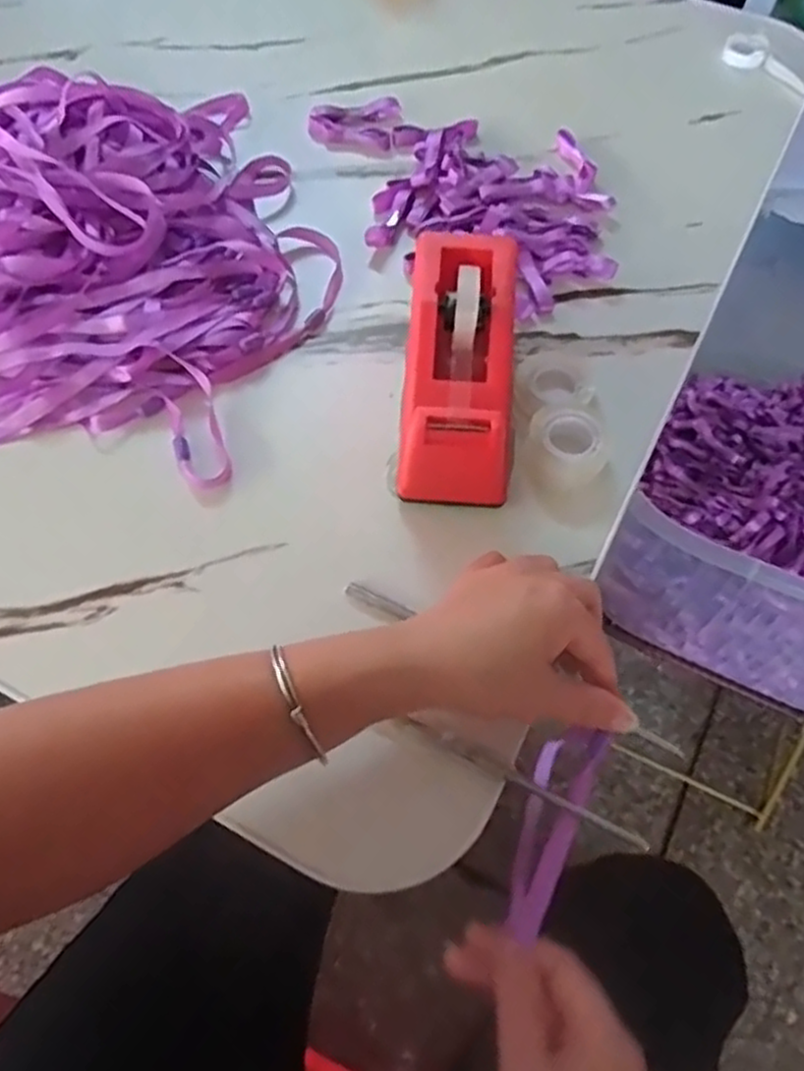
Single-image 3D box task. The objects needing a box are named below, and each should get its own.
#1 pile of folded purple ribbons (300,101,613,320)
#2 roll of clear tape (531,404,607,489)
[{"bbox_3d":[0.054,-0.253,0.538,0.177,0.020,0.240,-15,62,-11],"label":"pile of folded purple ribbons"},{"bbox_3d":[0.097,-0.055,0.430,0.047,0.021,0.050,1,60,-1],"label":"roll of clear tape"}]

